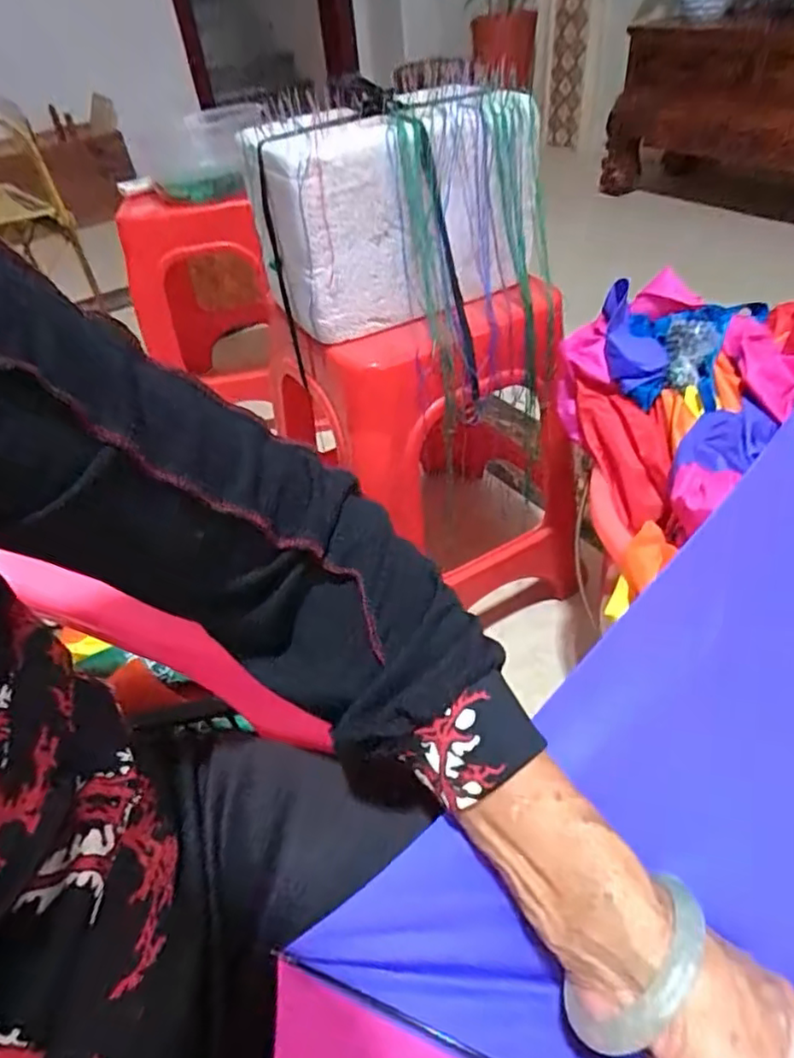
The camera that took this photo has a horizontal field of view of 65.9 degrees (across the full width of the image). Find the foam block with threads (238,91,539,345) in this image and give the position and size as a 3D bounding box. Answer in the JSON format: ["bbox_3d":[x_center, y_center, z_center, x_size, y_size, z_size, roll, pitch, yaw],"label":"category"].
[{"bbox_3d":[0.004,-0.333,0.662,0.300,0.203,0.155,-13,44,-5],"label":"foam block with threads"}]

